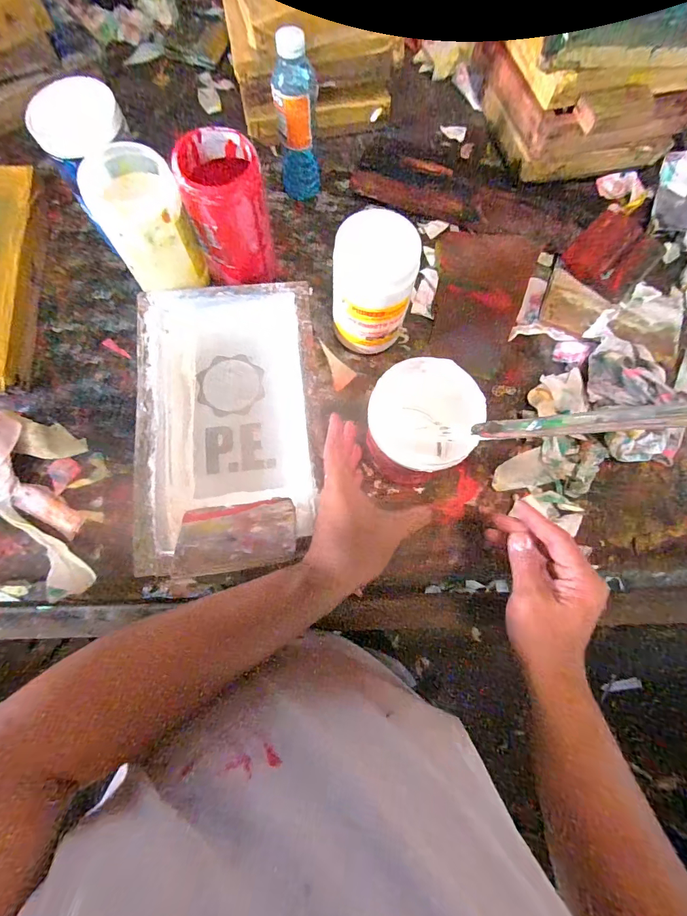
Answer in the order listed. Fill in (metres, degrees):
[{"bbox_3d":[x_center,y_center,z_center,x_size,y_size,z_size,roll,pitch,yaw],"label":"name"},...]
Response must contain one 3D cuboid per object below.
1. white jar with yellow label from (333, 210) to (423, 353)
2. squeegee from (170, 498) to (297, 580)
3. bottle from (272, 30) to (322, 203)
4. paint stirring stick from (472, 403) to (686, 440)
[{"bbox_3d":[0.033,-0.199,0.488,0.089,0.156,0.085,0,75,-2],"label":"white jar with yellow label"},{"bbox_3d":[-0.115,0.082,0.431,0.125,0.009,0.096,-11,36,-6],"label":"squeegee"},{"bbox_3d":[-0.063,-0.450,0.540,0.057,0.184,0.060,-5,75,-3],"label":"bottle"},{"bbox_3d":[0.190,-0.027,0.313,0.012,0.191,0.021,28,72,-35],"label":"paint stirring stick"}]

